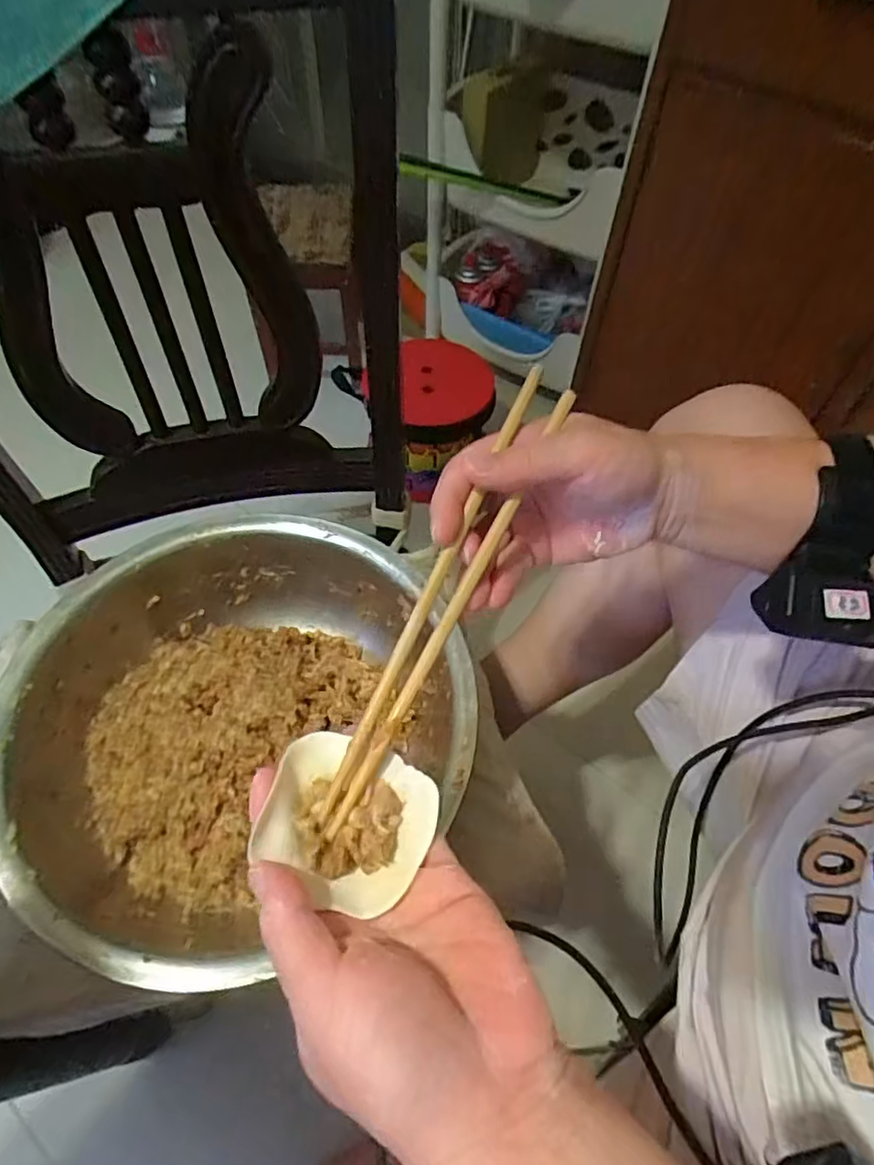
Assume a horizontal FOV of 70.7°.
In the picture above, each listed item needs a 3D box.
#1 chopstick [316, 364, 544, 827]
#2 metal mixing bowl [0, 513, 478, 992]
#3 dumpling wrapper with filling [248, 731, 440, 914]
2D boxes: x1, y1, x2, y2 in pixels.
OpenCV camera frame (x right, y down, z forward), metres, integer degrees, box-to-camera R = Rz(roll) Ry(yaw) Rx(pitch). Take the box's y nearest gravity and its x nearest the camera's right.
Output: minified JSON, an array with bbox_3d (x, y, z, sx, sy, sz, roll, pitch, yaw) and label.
[{"bbox_3d":[0.001,-0.002,0.284,0.007,0.007,0.233,23,77,12],"label":"chopstick"},{"bbox_3d":[-0.153,0.104,0.483,0.323,0.097,0.301,1,57,-1],"label":"metal mixing bowl"},{"bbox_3d":[-0.038,0.100,0.262,0.069,0.016,0.061,19,59,10],"label":"dumpling wrapper with filling"}]

